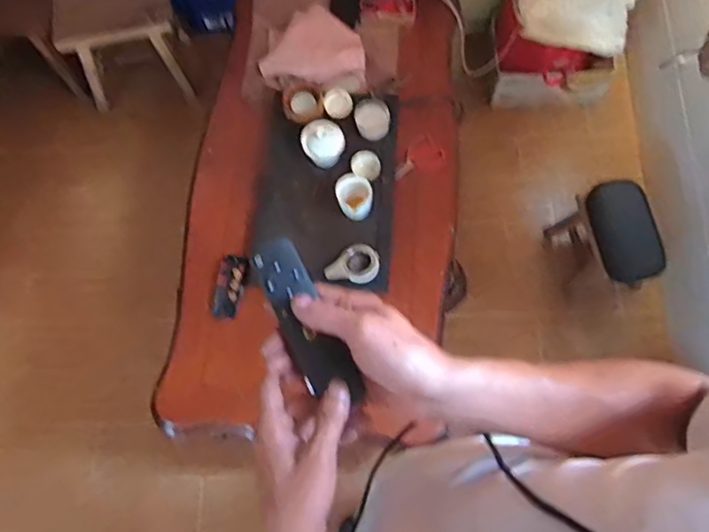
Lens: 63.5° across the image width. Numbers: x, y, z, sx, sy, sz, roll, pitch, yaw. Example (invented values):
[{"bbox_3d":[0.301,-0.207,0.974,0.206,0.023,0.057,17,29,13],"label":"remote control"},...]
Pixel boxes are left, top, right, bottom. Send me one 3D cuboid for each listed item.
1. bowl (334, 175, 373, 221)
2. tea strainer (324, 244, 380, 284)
[{"bbox_3d":[-0.002,-0.142,1.201,0.077,0.055,0.086,3,70,3],"label":"bowl"},{"bbox_3d":[0.000,0.003,1.183,0.111,0.031,0.073,-31,72,-9],"label":"tea strainer"}]

